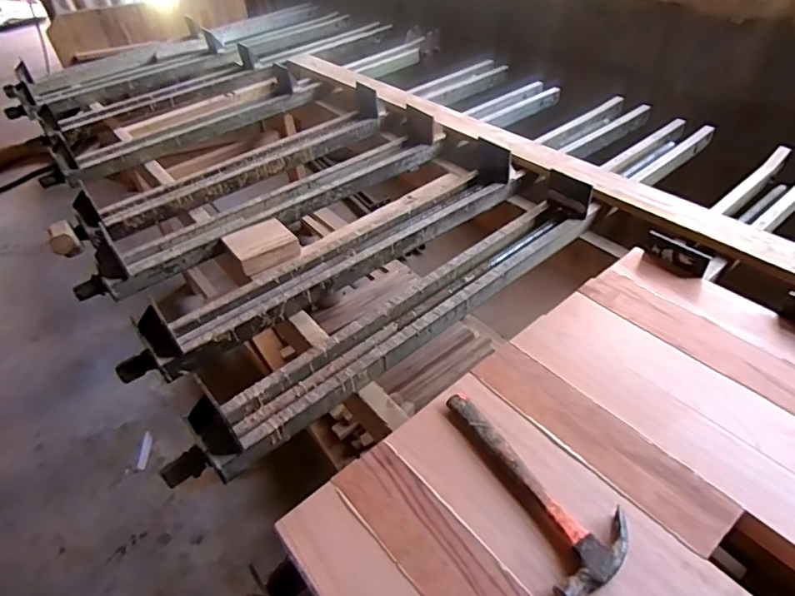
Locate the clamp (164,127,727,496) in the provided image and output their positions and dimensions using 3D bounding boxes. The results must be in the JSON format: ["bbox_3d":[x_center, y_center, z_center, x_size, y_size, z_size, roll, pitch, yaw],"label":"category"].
[{"bbox_3d":[0.201,-0.088,1.057,1.432,0.142,0.118,-31,49,-25],"label":"clamp"}]

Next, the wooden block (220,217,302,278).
[{"bbox_3d":[-0.328,-0.125,1.229,0.151,0.048,0.145,-27,47,-22],"label":"wooden block"}]

